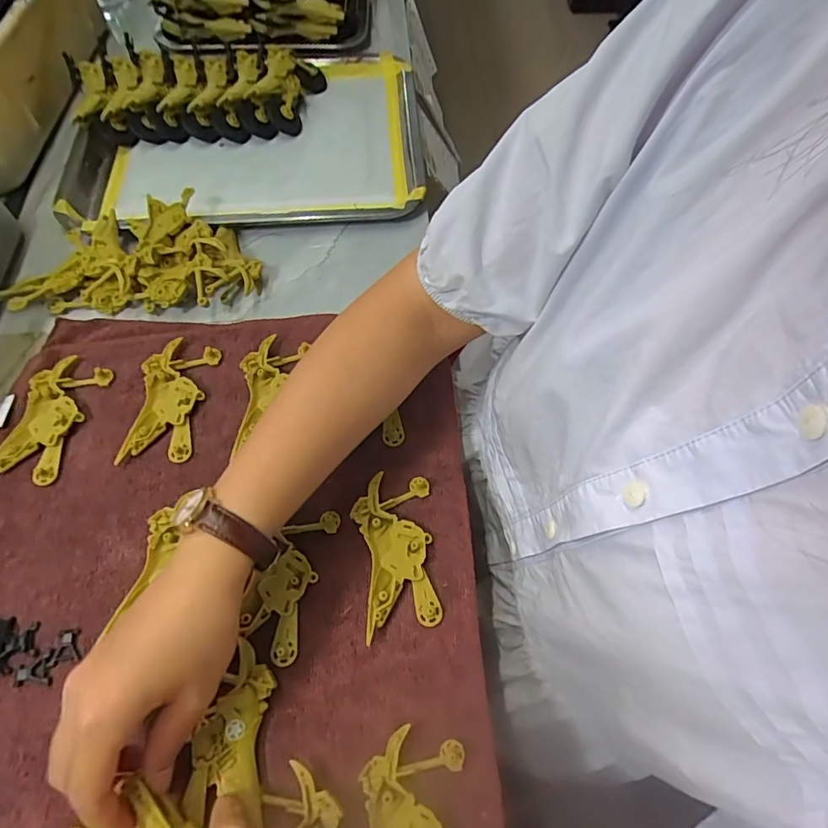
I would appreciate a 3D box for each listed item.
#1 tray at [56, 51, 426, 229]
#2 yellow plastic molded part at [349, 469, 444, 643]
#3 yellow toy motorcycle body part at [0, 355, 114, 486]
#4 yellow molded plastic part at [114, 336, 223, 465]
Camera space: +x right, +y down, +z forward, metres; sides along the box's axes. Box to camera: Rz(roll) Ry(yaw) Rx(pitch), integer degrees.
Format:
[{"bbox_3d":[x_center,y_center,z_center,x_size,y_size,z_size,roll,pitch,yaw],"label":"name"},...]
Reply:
[{"bbox_3d":[-0.173,-0.290,0.547,0.358,0.030,0.257,-5,63,-4],"label":"tray"},{"bbox_3d":[-0.012,0.090,0.337,0.051,0.009,0.097,-4,63,-3],"label":"yellow plastic molded part"},{"bbox_3d":[-0.277,0.003,0.387,0.050,0.012,0.099,12,63,5],"label":"yellow toy motorcycle body part"},{"bbox_3d":[-0.190,-0.011,0.394,0.052,0.012,0.100,6,63,2],"label":"yellow molded plastic part"}]

